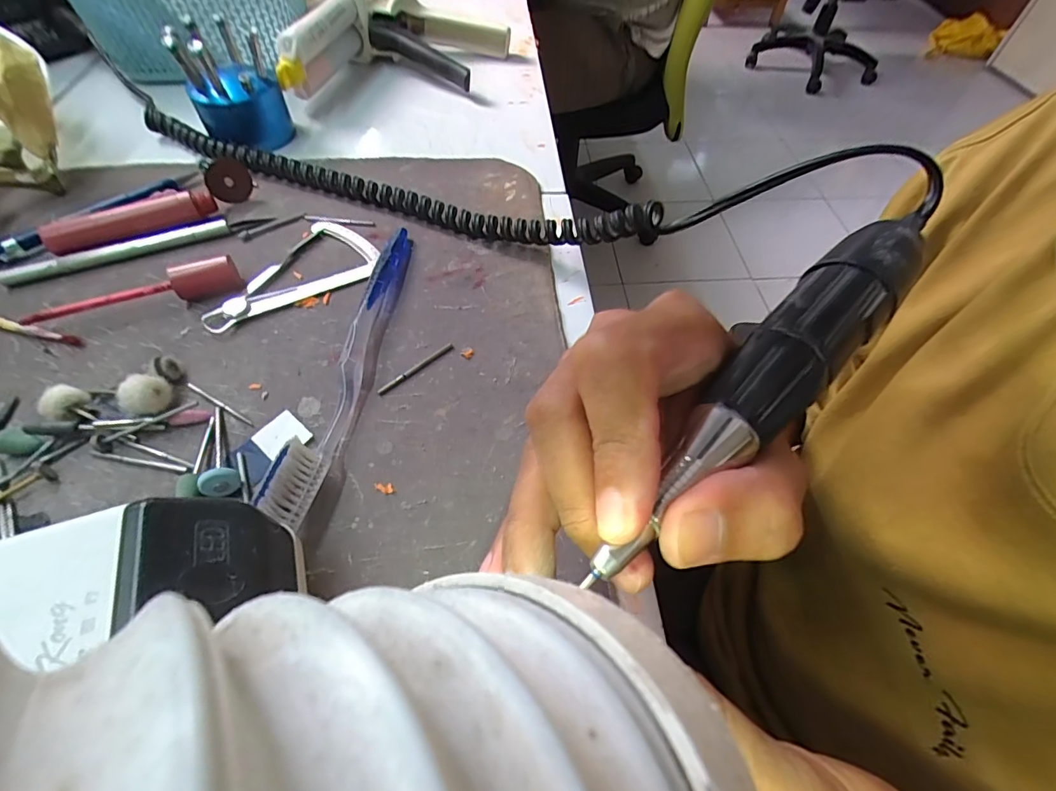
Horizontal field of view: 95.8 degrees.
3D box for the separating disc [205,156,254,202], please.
[{"bbox_3d":[-0.188,-0.135,0.299,0.025,0.026,0.004,5,33,-28],"label":"separating disc"}]

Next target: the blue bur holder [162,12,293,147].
[{"bbox_3d":[-0.205,-0.216,0.332,0.059,0.066,0.052,-22,59,-17],"label":"blue bur holder"}]

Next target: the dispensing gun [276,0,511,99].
[{"bbox_3d":[-0.102,-0.302,0.404,0.156,0.058,0.166,4,55,0],"label":"dispensing gun"}]

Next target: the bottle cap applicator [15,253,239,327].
[{"bbox_3d":[-0.201,-0.053,0.245,0.098,0.021,0.016,-18,58,-14],"label":"bottle cap applicator"}]

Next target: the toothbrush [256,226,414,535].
[{"bbox_3d":[-0.081,-0.026,0.230,0.017,0.022,0.180,8,56,3],"label":"toothbrush"}]

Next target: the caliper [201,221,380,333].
[{"bbox_3d":[-0.136,-0.071,0.270,0.096,0.004,0.055,-31,62,-21],"label":"caliper"}]

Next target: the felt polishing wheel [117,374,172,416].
[{"bbox_3d":[-0.169,0.000,0.212,0.015,0.017,0.018,33,61,19],"label":"felt polishing wheel"}]

